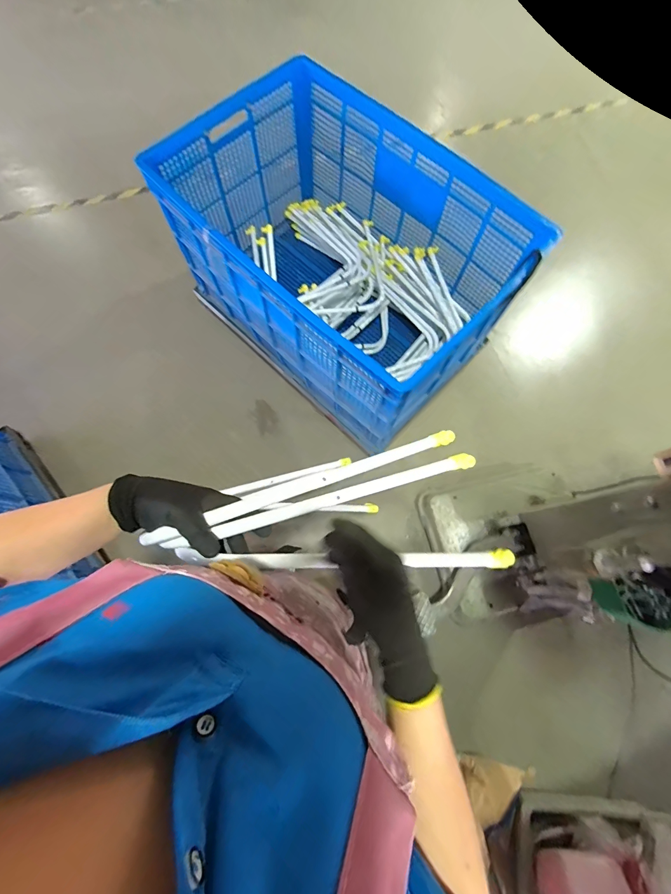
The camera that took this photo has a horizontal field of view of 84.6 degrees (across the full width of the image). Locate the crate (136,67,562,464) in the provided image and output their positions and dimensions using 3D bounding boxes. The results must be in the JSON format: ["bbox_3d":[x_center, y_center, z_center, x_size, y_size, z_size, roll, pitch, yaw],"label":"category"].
[{"bbox_3d":[0.023,-0.642,1.322,1.072,0.573,0.729,41,77,10],"label":"crate"}]

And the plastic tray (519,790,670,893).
[{"bbox_3d":[0.816,1.318,1.096,0.541,0.154,0.395,4,74,0],"label":"plastic tray"}]

